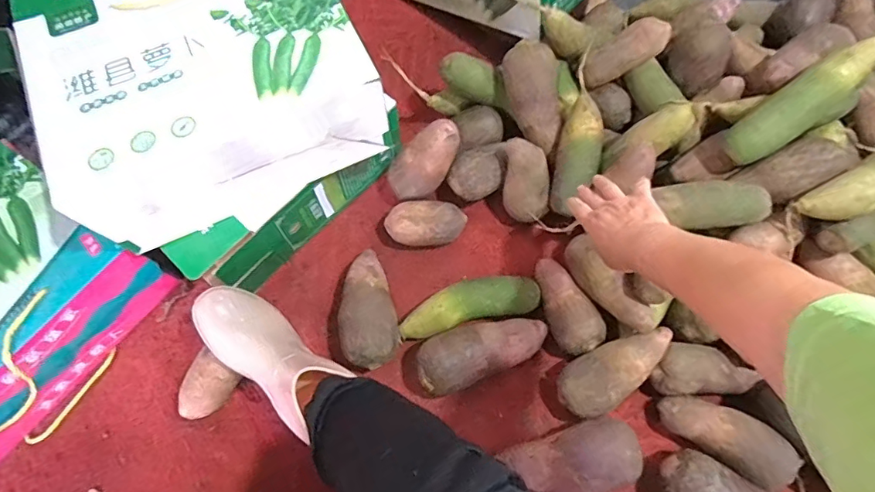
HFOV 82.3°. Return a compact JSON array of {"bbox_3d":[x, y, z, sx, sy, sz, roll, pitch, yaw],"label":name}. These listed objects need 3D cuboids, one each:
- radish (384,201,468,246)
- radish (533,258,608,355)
[{"bbox_3d":[-0.018,-0.028,0.745,0.118,0.060,0.064,2,69,2],"label":"radish"},{"bbox_3d":[0.173,0.085,0.695,0.061,0.059,0.133,-28,71,-9],"label":"radish"}]

